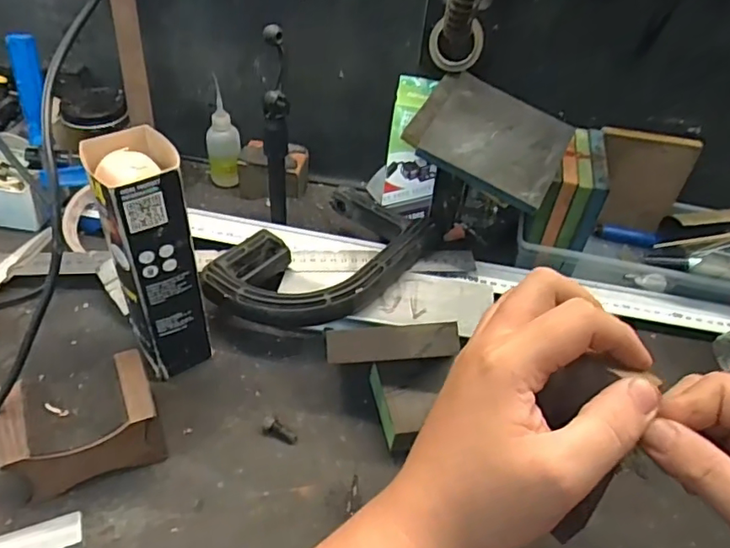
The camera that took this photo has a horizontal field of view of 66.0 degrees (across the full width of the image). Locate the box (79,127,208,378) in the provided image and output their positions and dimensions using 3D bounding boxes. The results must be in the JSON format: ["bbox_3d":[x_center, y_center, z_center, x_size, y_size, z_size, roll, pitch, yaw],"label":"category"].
[{"bbox_3d":[-0.161,-0.010,0.426,0.058,0.183,0.070,-20,49,-26],"label":"box"}]

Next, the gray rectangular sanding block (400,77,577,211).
[{"bbox_3d":[0.114,-0.126,0.516,0.133,0.017,0.102,31,68,8],"label":"gray rectangular sanding block"}]

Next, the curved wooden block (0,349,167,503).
[{"bbox_3d":[-0.196,0.108,0.397,0.095,0.059,0.069,-14,46,-21],"label":"curved wooden block"}]

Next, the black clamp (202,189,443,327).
[{"bbox_3d":[-0.034,-0.010,0.523,0.123,0.038,0.204,34,49,27],"label":"black clamp"}]

